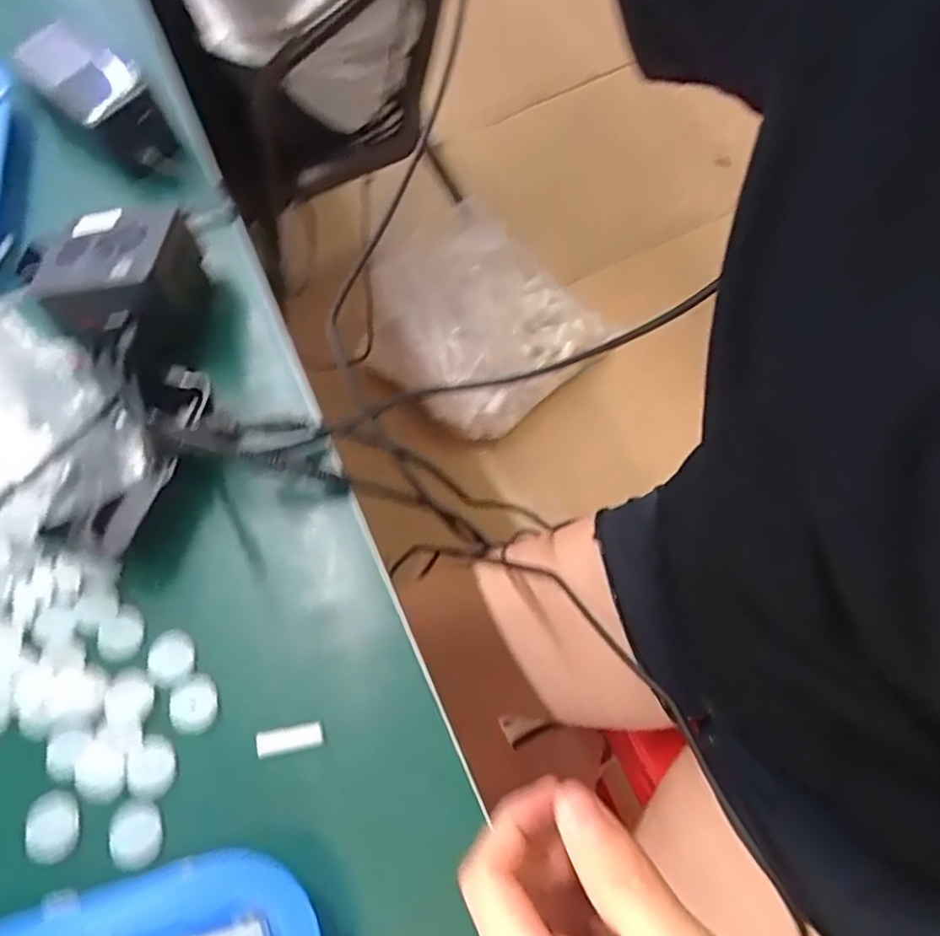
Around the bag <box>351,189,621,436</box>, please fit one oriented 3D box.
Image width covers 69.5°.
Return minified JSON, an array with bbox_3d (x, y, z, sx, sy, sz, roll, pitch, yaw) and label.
[{"bbox_3d":[0.019,-0.254,1.124,0.278,0.209,0.342,38,74,22],"label":"bag"}]

